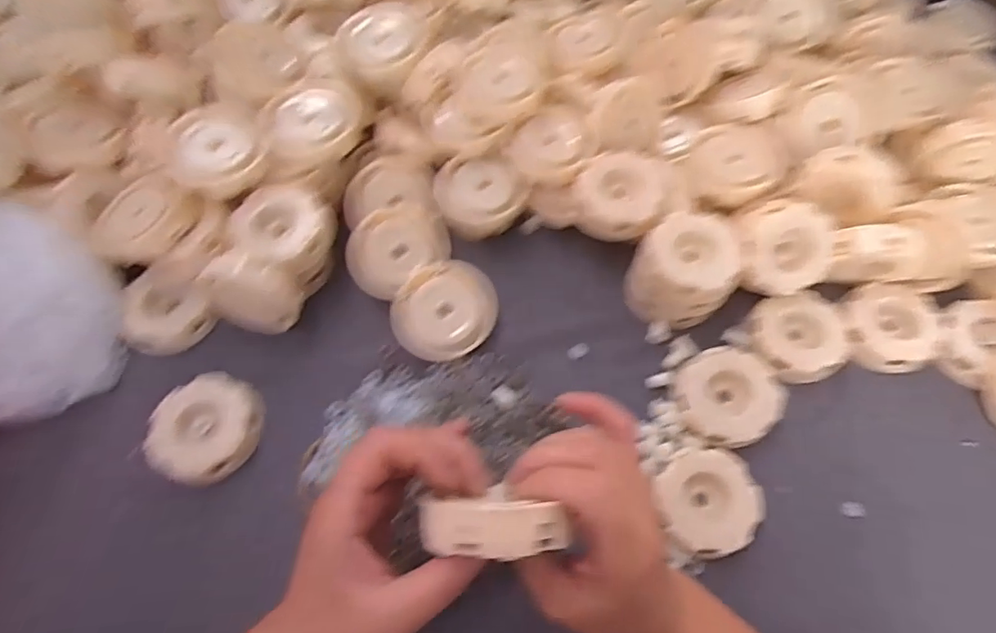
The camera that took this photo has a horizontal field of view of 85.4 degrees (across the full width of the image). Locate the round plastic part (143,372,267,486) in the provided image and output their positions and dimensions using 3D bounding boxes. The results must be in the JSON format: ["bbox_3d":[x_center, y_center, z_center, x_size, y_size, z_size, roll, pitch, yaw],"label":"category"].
[{"bbox_3d":[-0.201,0.076,0.371,0.067,0.030,0.072,0,65,0],"label":"round plastic part"}]

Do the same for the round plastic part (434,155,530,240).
[{"bbox_3d":[-0.018,-0.098,0.435,0.066,0.031,0.064,0,65,0],"label":"round plastic part"}]

